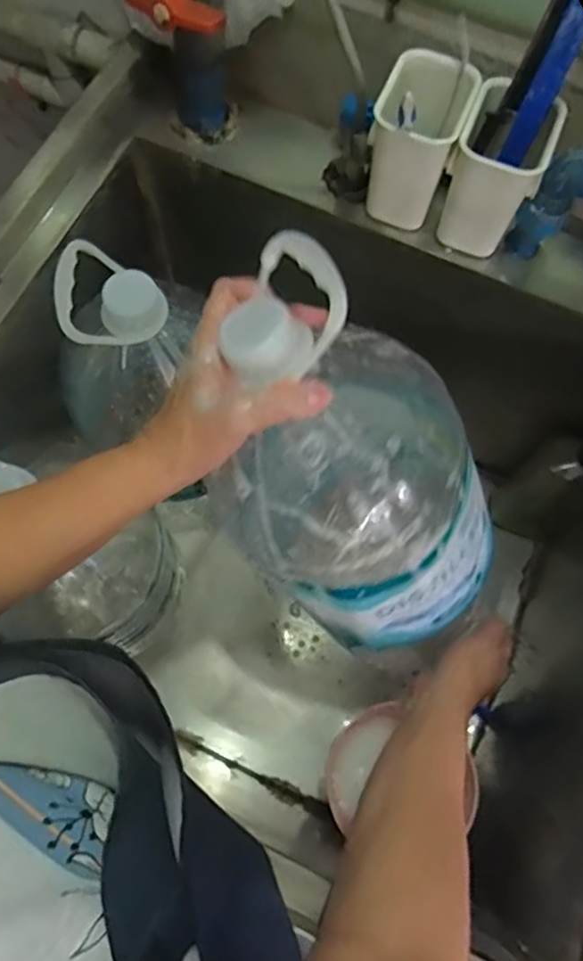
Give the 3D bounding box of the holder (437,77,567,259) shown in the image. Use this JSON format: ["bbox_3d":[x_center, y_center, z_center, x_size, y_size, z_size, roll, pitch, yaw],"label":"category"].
[{"bbox_3d":[0.175,-0.264,0.557,0.073,0.114,0.071,21,72,6],"label":"holder"}]

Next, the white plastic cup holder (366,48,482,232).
[{"bbox_3d":[0.108,-0.293,0.558,0.068,0.125,0.100,22,72,6],"label":"white plastic cup holder"}]

